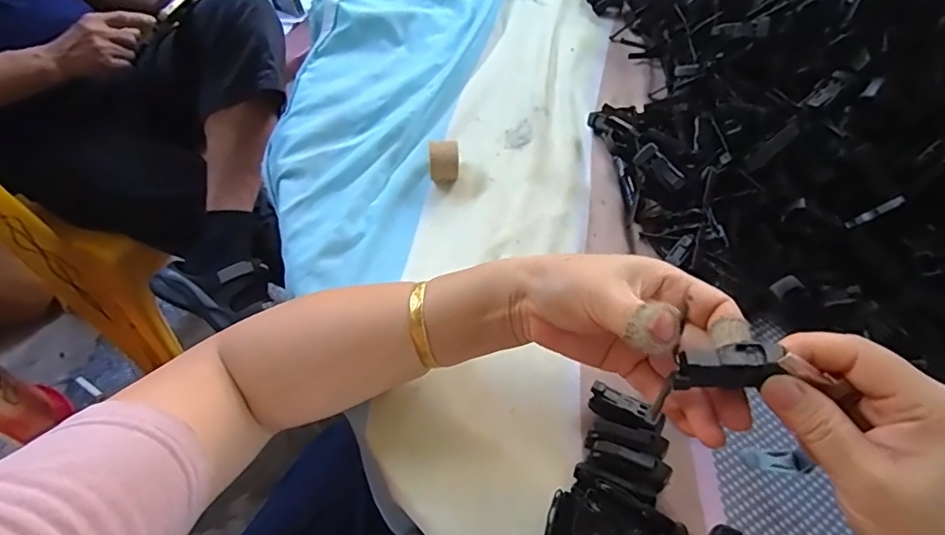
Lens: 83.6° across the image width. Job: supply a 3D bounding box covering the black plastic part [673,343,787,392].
[{"bbox_3d":[0.113,0.045,0.235,0.042,0.014,0.017,-12,54,12],"label":"black plastic part"}]

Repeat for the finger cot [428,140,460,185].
[{"bbox_3d":[-0.024,-0.094,0.460,0.026,0.030,0.028,-4,55,-2],"label":"finger cot"}]

